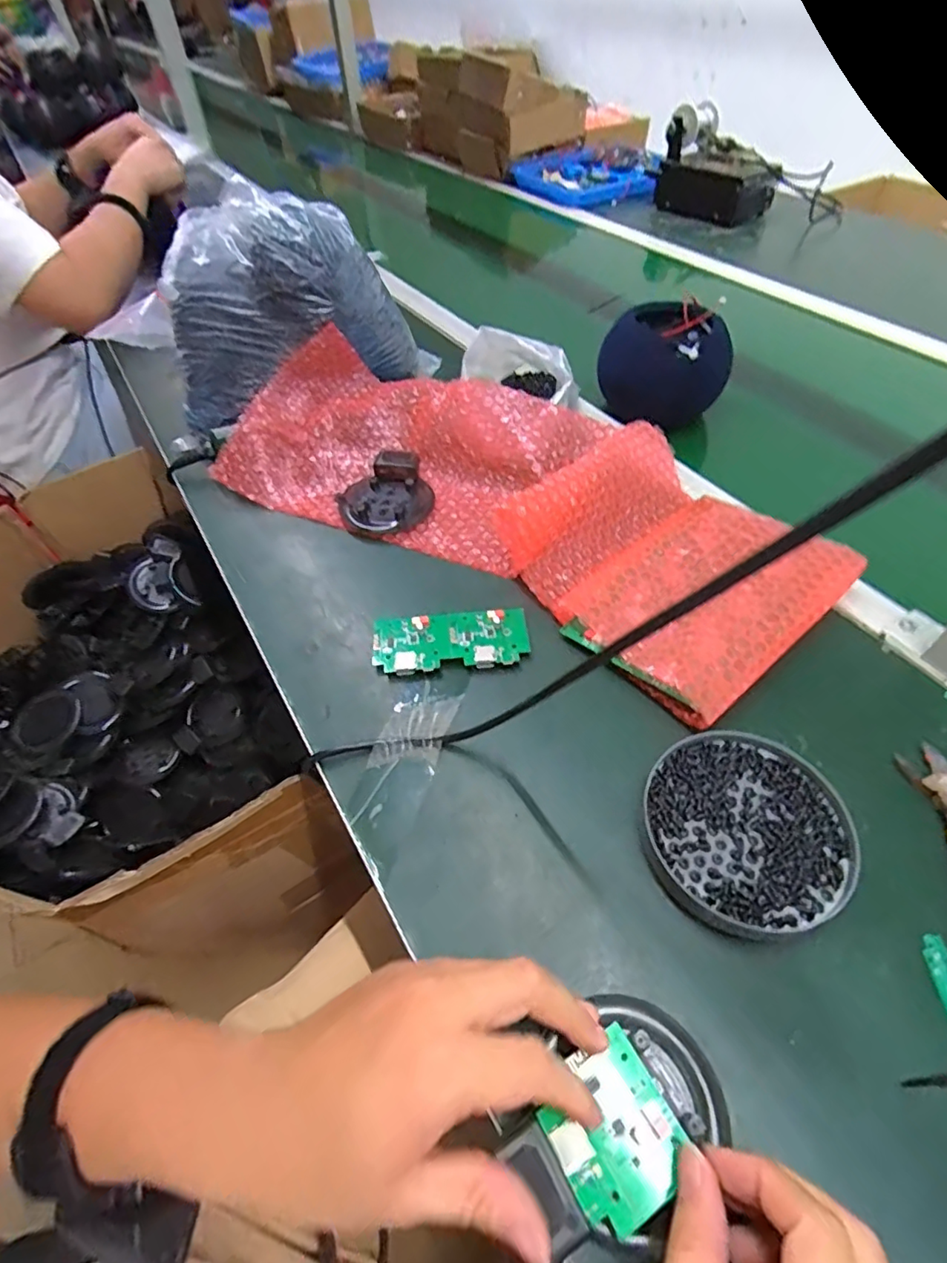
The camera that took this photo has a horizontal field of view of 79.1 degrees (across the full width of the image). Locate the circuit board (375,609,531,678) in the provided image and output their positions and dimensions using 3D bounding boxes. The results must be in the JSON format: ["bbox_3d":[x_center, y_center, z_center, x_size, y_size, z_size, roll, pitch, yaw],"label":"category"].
[{"bbox_3d":[-0.018,0.008,0.442,0.117,0.011,0.050,-5,51,-1],"label":"circuit board"}]

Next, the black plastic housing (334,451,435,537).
[{"bbox_3d":[-0.086,-0.133,0.549,0.086,0.019,0.095,-20,53,-13],"label":"black plastic housing"}]

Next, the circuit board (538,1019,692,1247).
[{"bbox_3d":[0.061,0.218,0.251,0.053,0.004,0.057,-26,54,-17],"label":"circuit board"}]

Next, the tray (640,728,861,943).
[{"bbox_3d":[0.159,0.115,0.336,0.118,0.014,0.111,-2,51,2],"label":"tray"}]

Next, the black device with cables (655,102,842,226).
[{"bbox_3d":[0.434,-0.827,1.026,0.119,0.138,0.190,-31,56,-20],"label":"black device with cables"}]

